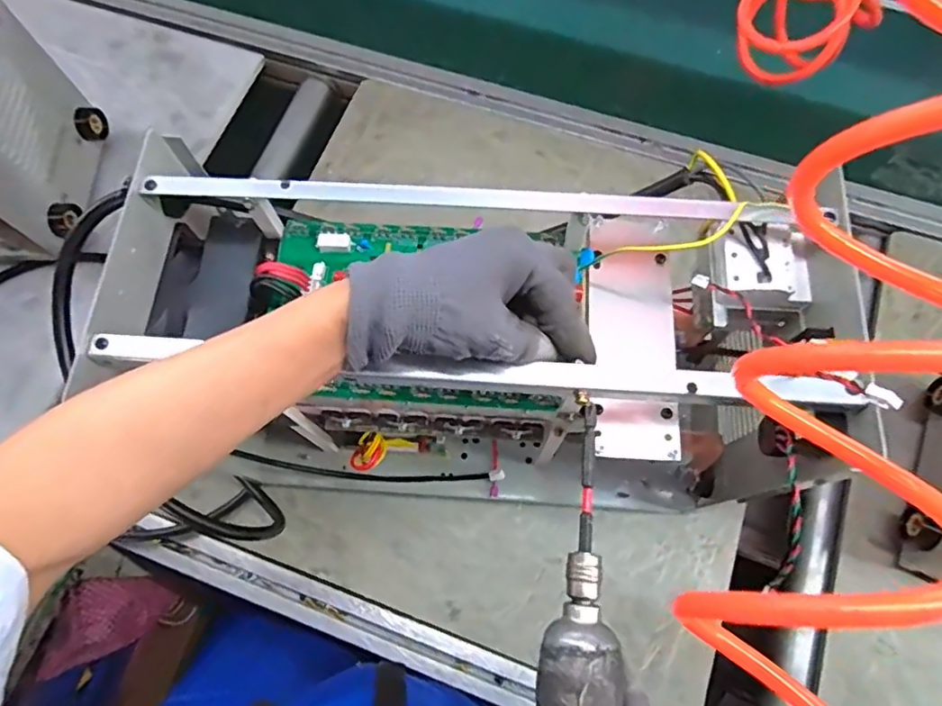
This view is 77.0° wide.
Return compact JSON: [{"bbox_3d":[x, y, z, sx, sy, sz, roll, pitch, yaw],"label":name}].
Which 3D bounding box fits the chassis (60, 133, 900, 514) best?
[{"bbox_3d":[0.004,0.006,0.496,0.456,0.298,0.179,1,69,1],"label":"chassis"}]

